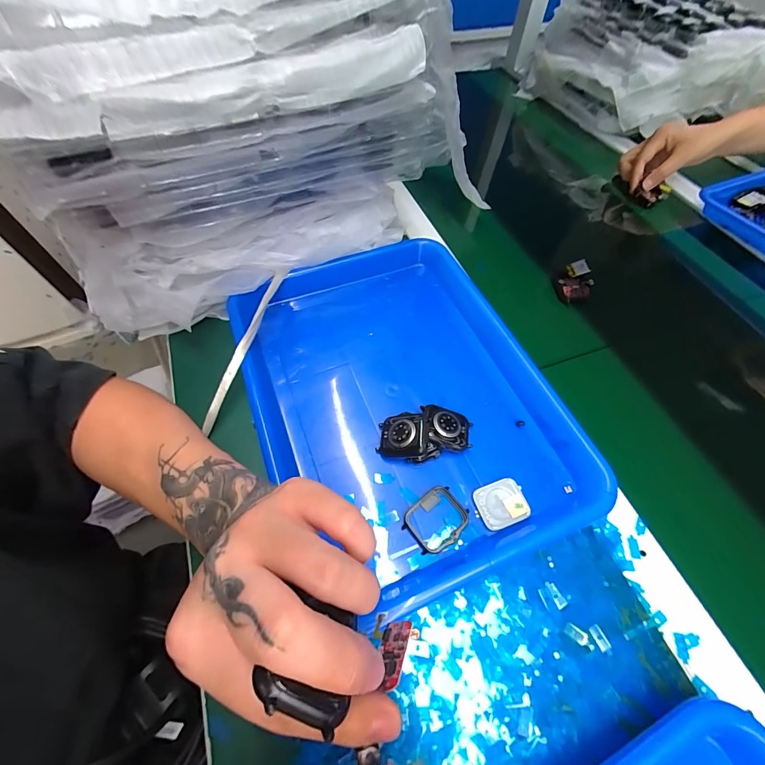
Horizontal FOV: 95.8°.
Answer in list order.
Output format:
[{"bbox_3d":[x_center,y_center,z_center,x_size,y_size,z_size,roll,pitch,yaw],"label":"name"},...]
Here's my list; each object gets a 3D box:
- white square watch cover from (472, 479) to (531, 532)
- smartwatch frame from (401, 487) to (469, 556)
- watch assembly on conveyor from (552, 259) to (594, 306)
[{"bbox_3d":[0.096,0.097,0.277,0.039,0.004,0.033,-16,61,-10],"label":"white square watch cover"},{"bbox_3d":[0.042,0.108,0.272,0.048,0.007,0.039,-36,66,-20],"label":"smartwatch frame"},{"bbox_3d":[0.227,-0.118,0.407,0.045,0.022,0.040,-22,62,-14],"label":"watch assembly on conveyor"}]

